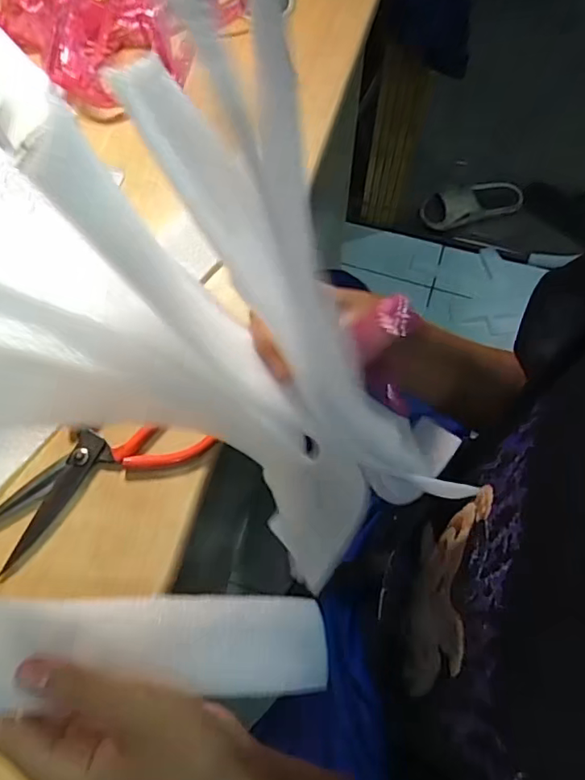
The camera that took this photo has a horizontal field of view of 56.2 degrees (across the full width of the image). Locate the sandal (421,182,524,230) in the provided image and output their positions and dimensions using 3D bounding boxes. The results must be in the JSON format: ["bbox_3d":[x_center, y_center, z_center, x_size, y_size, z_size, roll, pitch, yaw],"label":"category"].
[{"bbox_3d":[0.470,-0.486,1.428,0.267,0.072,0.082,-14,68,-6],"label":"sandal"}]

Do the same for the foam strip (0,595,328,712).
[{"bbox_3d":[-0.088,0.145,0.309,0.288,0.016,0.054,19,40,-36],"label":"foam strip"}]

